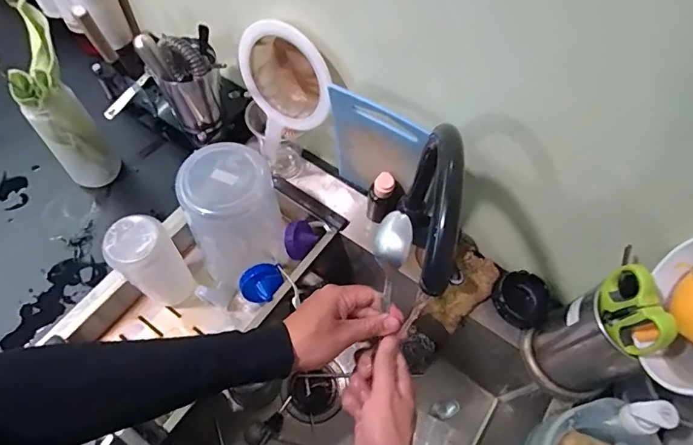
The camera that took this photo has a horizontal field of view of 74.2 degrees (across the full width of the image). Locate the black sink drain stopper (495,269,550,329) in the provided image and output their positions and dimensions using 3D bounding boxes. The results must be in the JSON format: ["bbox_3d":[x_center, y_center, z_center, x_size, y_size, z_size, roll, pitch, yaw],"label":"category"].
[{"bbox_3d":[0.239,0.105,0.625,0.066,0.035,0.070,2,62,-3],"label":"black sink drain stopper"}]

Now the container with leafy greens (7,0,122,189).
[{"bbox_3d":[-0.382,-0.148,0.619,0.072,0.249,0.095,-20,65,-14],"label":"container with leafy greens"}]

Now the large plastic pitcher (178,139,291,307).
[{"bbox_3d":[-0.147,0.007,0.624,0.113,0.203,0.123,-10,63,-9],"label":"large plastic pitcher"}]

